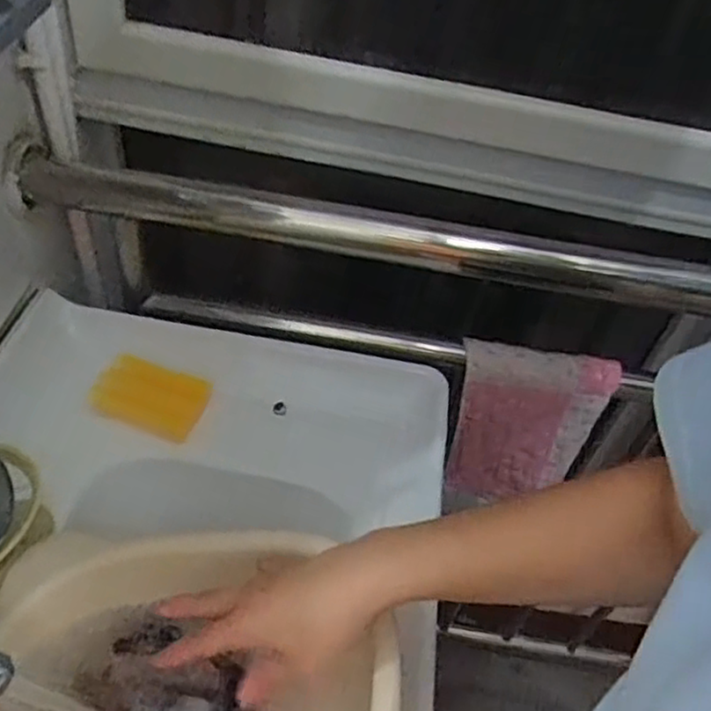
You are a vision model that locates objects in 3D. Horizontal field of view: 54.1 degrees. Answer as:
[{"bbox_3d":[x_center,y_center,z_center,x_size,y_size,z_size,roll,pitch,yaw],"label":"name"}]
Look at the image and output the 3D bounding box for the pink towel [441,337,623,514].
[{"bbox_3d":[0.208,0.104,0.874,0.166,0.273,0.033,10,44,10],"label":"pink towel"}]

